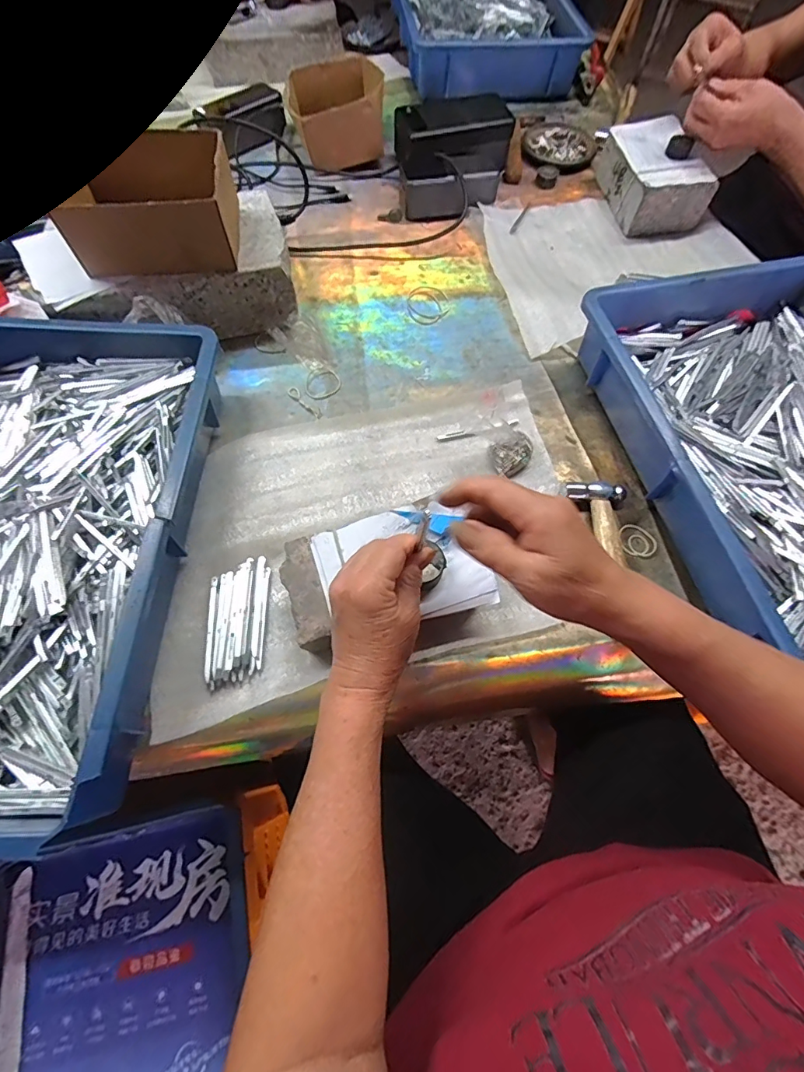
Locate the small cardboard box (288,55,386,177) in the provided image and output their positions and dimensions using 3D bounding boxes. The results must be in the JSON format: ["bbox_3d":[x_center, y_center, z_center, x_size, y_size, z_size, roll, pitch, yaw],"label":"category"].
[{"bbox_3d":[-0.095,-0.629,0.695,0.133,0.062,0.147,-16,66,-9],"label":"small cardboard box"}]

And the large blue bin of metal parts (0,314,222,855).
[{"bbox_3d":[-0.328,0.000,0.392,0.291,0.070,0.434,1,65,-1],"label":"large blue bin of metal parts"}]

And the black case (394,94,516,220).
[{"bbox_3d":[0.076,-0.521,0.646,0.164,0.072,0.138,-6,65,-4],"label":"black case"}]

